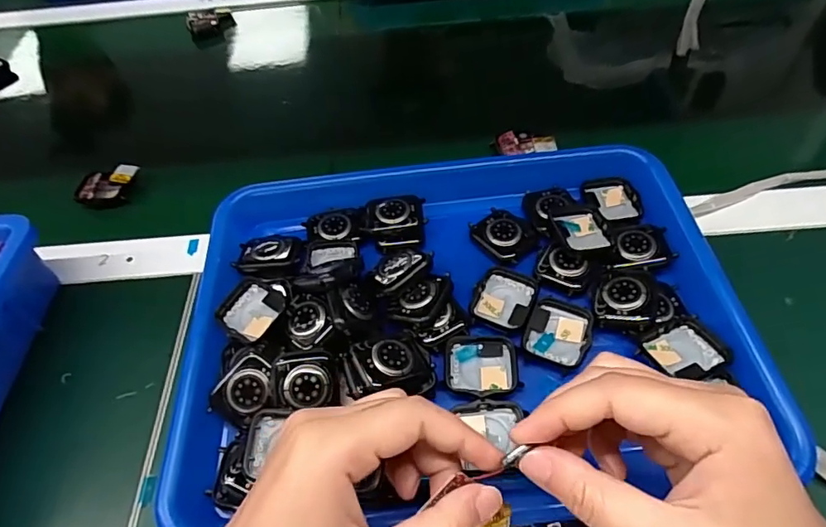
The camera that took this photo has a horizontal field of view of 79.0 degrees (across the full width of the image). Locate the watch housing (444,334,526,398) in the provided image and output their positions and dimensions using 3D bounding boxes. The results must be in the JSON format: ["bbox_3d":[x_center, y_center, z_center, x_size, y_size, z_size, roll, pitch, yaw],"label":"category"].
[{"bbox_3d":[0.041,0.061,0.299,0.042,0.008,0.040,-3,53,2],"label":"watch housing"}]

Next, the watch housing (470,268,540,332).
[{"bbox_3d":[0.059,0.023,0.324,0.036,0.009,0.043,17,56,16],"label":"watch housing"}]

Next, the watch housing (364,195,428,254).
[{"bbox_3d":[-0.012,-0.031,0.363,0.042,0.016,0.044,-7,53,-1],"label":"watch housing"}]

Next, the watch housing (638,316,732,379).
[{"bbox_3d":[0.155,0.050,0.287,0.042,0.006,0.035,-23,55,-13],"label":"watch housing"}]

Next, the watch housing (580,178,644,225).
[{"bbox_3d":[0.145,-0.044,0.367,0.037,0.014,0.039,-8,53,-2],"label":"watch housing"}]

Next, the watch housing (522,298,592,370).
[{"bbox_3d":[0.088,0.042,0.307,0.036,0.011,0.040,16,56,16],"label":"watch housing"}]

